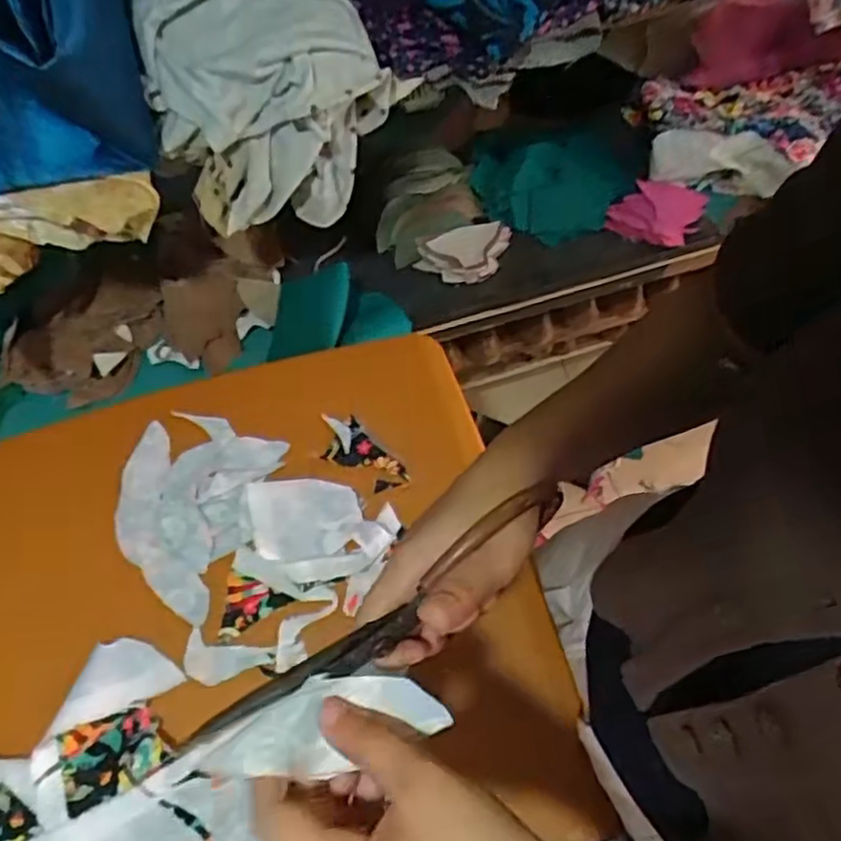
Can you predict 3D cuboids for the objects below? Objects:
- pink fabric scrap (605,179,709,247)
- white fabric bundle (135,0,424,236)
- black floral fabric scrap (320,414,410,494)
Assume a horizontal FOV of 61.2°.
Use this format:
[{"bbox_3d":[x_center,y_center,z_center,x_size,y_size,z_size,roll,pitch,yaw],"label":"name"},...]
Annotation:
[{"bbox_3d":[0.281,-0.250,0.848,0.099,0.032,0.081,21,65,14],"label":"pink fabric scrap"},{"bbox_3d":[-0.120,-0.277,0.606,0.197,0.168,0.117,-22,63,-8],"label":"white fabric bundle"},{"bbox_3d":[-0.055,0.032,0.636,0.042,0.009,0.093,-40,70,-15],"label":"black floral fabric scrap"}]

